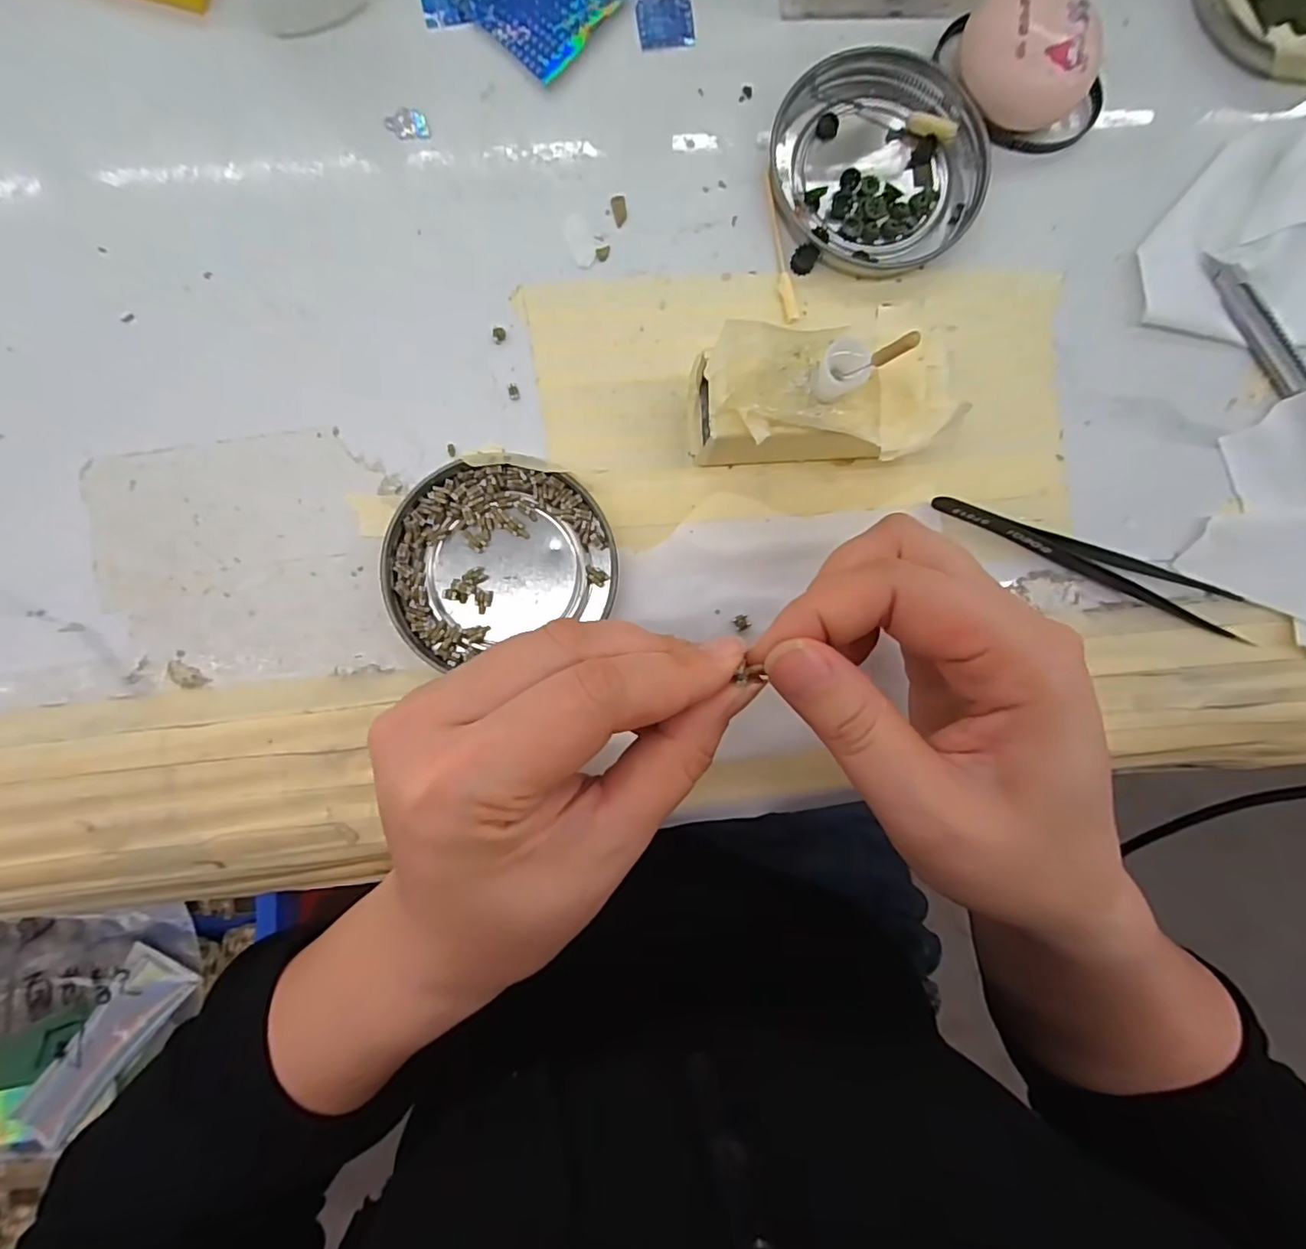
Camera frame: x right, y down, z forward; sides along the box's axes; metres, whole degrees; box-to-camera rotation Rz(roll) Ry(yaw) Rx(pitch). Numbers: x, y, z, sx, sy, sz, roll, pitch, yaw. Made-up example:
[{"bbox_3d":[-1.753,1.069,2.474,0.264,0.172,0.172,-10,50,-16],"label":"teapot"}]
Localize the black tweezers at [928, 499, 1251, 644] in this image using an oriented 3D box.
[{"bbox_3d":[0.162,-0.026,0.224,0.121,0.008,0.017,23,88,-2],"label":"black tweezers"}]

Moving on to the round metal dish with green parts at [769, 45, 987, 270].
[{"bbox_3d":[0.083,-0.172,0.223,0.075,0.009,0.076,0,89,-2],"label":"round metal dish with green parts"}]

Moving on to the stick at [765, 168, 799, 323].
[{"bbox_3d":[0.046,-0.139,0.223,0.006,0.004,0.054,-13,89,-2],"label":"stick"}]

